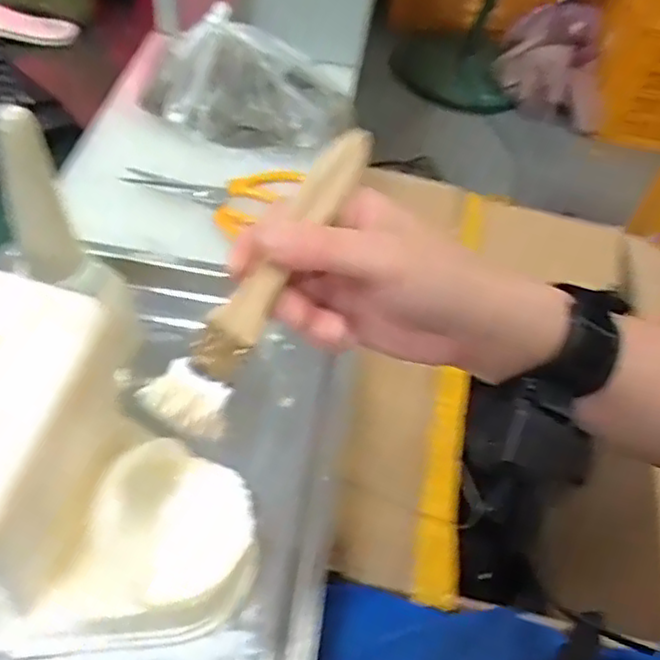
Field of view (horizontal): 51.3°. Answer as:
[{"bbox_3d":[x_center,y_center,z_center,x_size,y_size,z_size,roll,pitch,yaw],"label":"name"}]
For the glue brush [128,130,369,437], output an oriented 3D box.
[{"bbox_3d":[-0.023,-0.022,0.269,0.025,0.020,0.136,29,81,15],"label":"glue brush"}]

